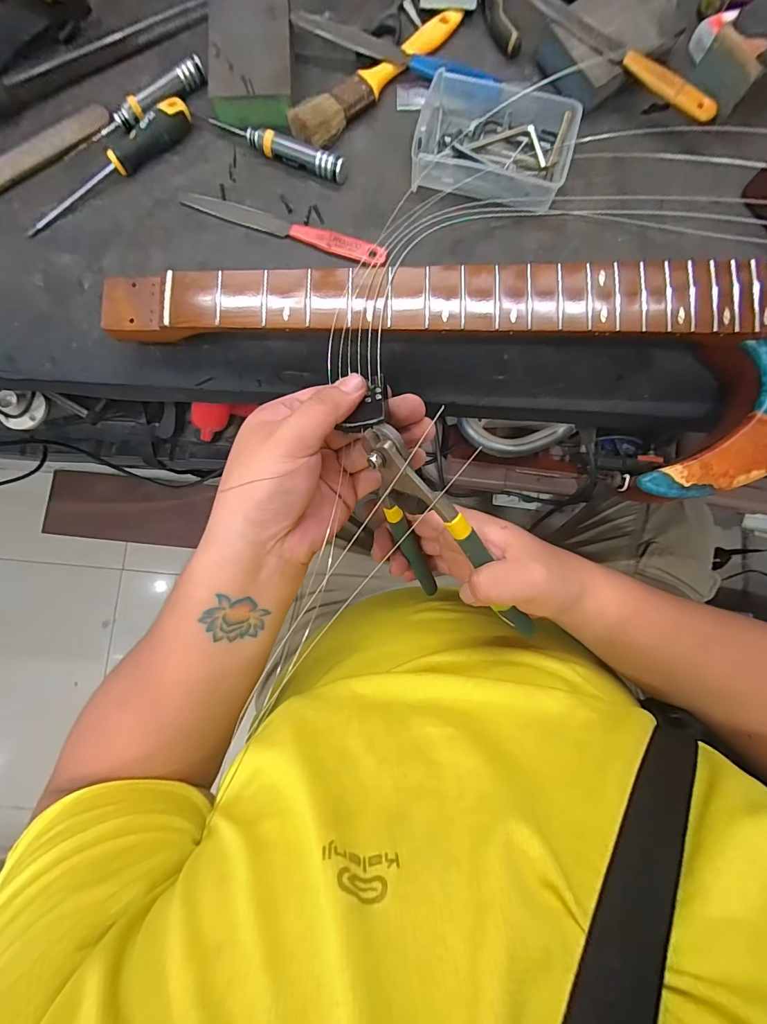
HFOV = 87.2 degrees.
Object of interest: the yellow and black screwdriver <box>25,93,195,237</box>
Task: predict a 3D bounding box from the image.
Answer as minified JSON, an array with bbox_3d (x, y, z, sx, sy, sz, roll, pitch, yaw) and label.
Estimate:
[{"bbox_3d":[-0.236,-0.294,0.341,0.166,0.020,0.021,-35,86,-2],"label":"yellow and black screwdriver"}]

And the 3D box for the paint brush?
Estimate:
[{"bbox_3d":[-0.005,-0.382,0.346,0.035,0.022,0.180,45,87,3],"label":"paint brush"}]

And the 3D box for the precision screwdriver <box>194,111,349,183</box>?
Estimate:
[{"bbox_3d":[-0.098,-0.317,0.344,0.138,0.017,0.021,24,86,2],"label":"precision screwdriver"}]

